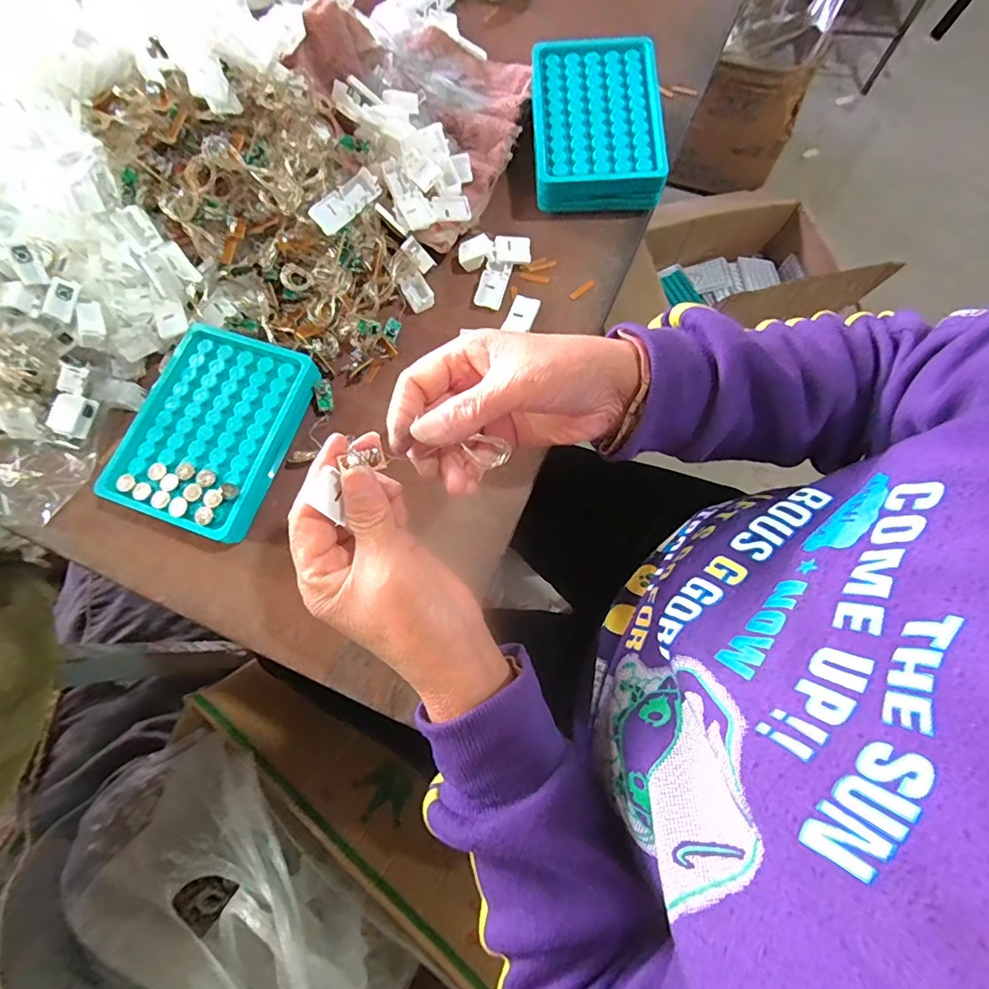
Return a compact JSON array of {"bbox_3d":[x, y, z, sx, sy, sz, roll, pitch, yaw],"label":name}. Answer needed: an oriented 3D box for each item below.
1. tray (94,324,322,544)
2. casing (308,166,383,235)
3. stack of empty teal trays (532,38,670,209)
[{"bbox_3d":[-0.188,-0.044,0.332,0.102,0.027,0.131,20,75,5],"label":"tray"},{"bbox_3d":[-0.102,-0.203,0.341,0.020,0.010,0.056,46,66,-29],"label":"casing"},{"bbox_3d":[0.079,-0.292,0.393,0.094,0.044,0.132,-1,74,-1],"label":"stack of empty teal trays"}]

